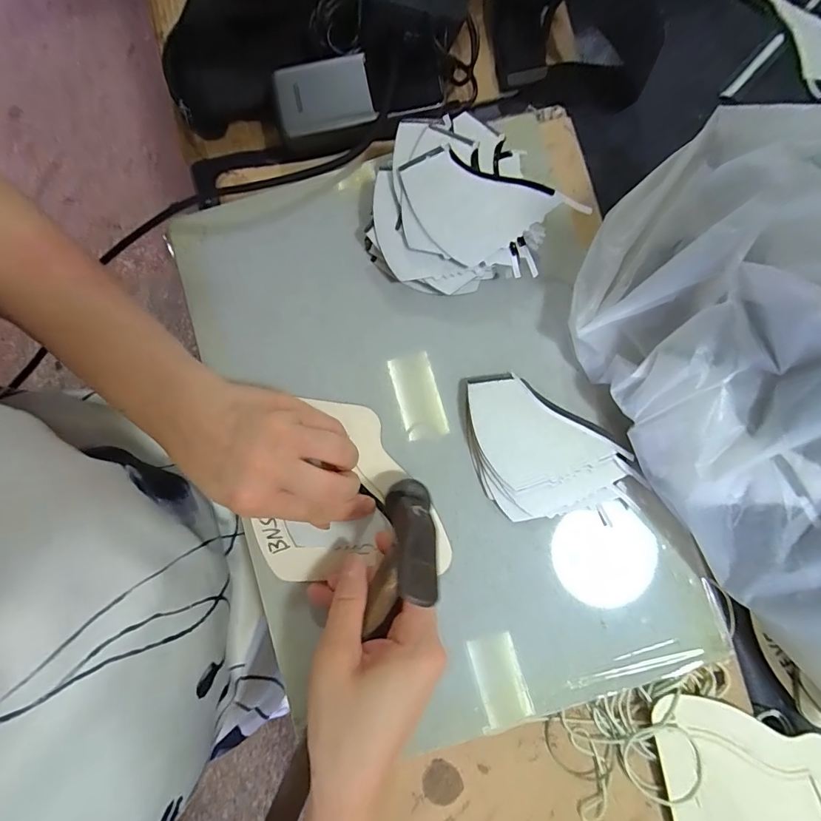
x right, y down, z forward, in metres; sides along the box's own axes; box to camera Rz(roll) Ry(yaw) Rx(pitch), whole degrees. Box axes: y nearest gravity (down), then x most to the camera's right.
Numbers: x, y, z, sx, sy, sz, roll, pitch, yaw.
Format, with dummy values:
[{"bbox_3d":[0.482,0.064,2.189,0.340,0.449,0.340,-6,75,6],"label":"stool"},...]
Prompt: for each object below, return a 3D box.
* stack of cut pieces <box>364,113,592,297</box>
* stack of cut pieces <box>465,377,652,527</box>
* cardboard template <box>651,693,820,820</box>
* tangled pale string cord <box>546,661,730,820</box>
[{"bbox_3d":[0.035,-0.141,0.290,0.136,0.045,0.110,-12,83,-1],"label":"stack of cut pieces"},{"bbox_3d":[0.093,0.024,0.281,0.108,0.018,0.092,1,84,3],"label":"stack of cut pieces"},{"bbox_3d":[0.227,0.245,0.276,0.117,0.005,0.129,-14,88,-2],"label":"cardboard template"},{"bbox_3d":[0.160,0.219,0.279,0.126,0.020,0.069,-22,83,0],"label":"tangled pale string cord"}]

